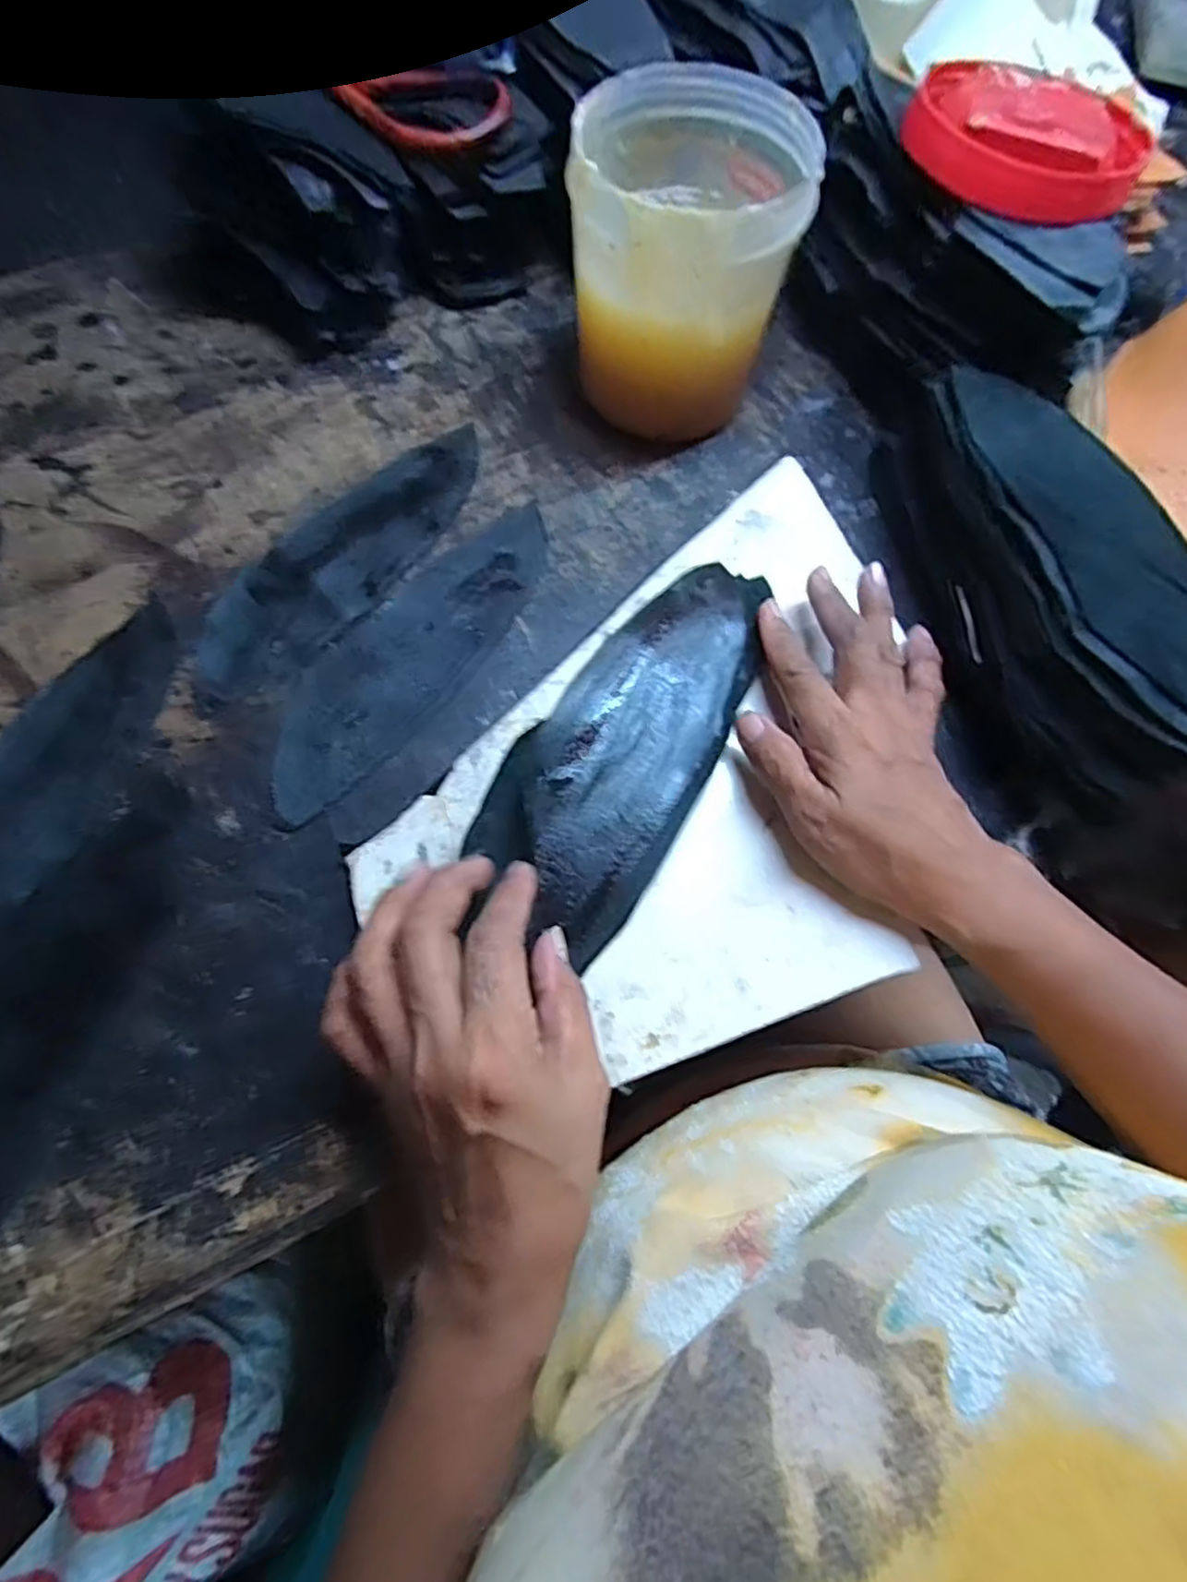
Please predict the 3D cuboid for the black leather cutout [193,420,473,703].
[{"bbox_3d":[-0.138,-0.136,0.390,0.070,0.005,0.205,37,72,11],"label":"black leather cutout"}]

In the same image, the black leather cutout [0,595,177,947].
[{"bbox_3d":[-0.272,0.009,0.328,0.075,0.004,0.236,23,70,6],"label":"black leather cutout"}]

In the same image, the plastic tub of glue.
[{"bbox_3d":[0.048,-0.290,0.387,0.111,0.134,0.124,9,69,1],"label":"plastic tub of glue"}]

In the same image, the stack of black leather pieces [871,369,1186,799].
[{"bbox_3d":[0.227,-0.105,0.349,0.092,0.080,0.229,-5,69,-4],"label":"stack of black leather pieces"}]

